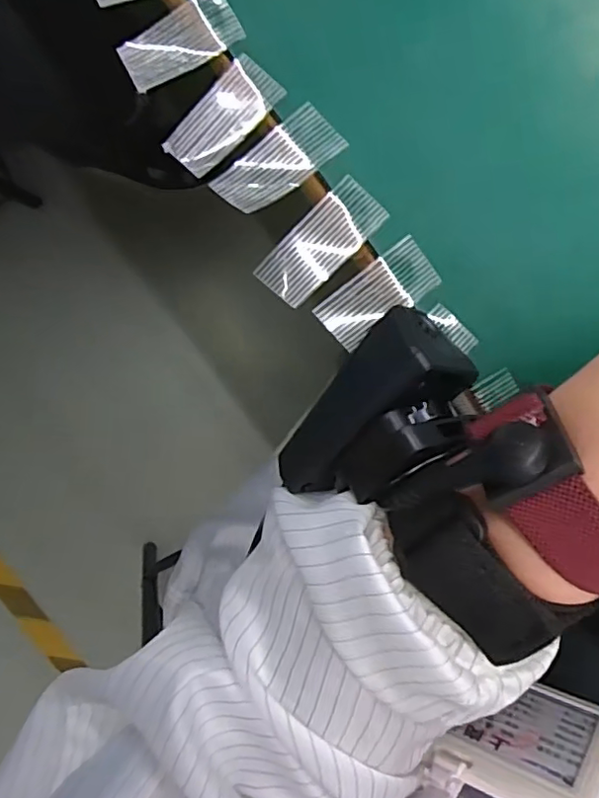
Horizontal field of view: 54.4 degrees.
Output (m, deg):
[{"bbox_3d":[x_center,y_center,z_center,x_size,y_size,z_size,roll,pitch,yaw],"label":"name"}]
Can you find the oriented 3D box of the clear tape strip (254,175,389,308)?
[{"bbox_3d":[0.008,-0.055,0.204,0.046,0.004,0.020,-45,94,2],"label":"clear tape strip"}]

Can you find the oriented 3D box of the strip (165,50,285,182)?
[{"bbox_3d":[-0.027,-0.100,0.207,0.021,0.004,0.046,38,80,-3],"label":"strip"}]

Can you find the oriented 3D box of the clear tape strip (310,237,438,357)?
[{"bbox_3d":[0.028,-0.037,0.203,0.042,0.008,0.020,-37,91,1],"label":"clear tape strip"}]

